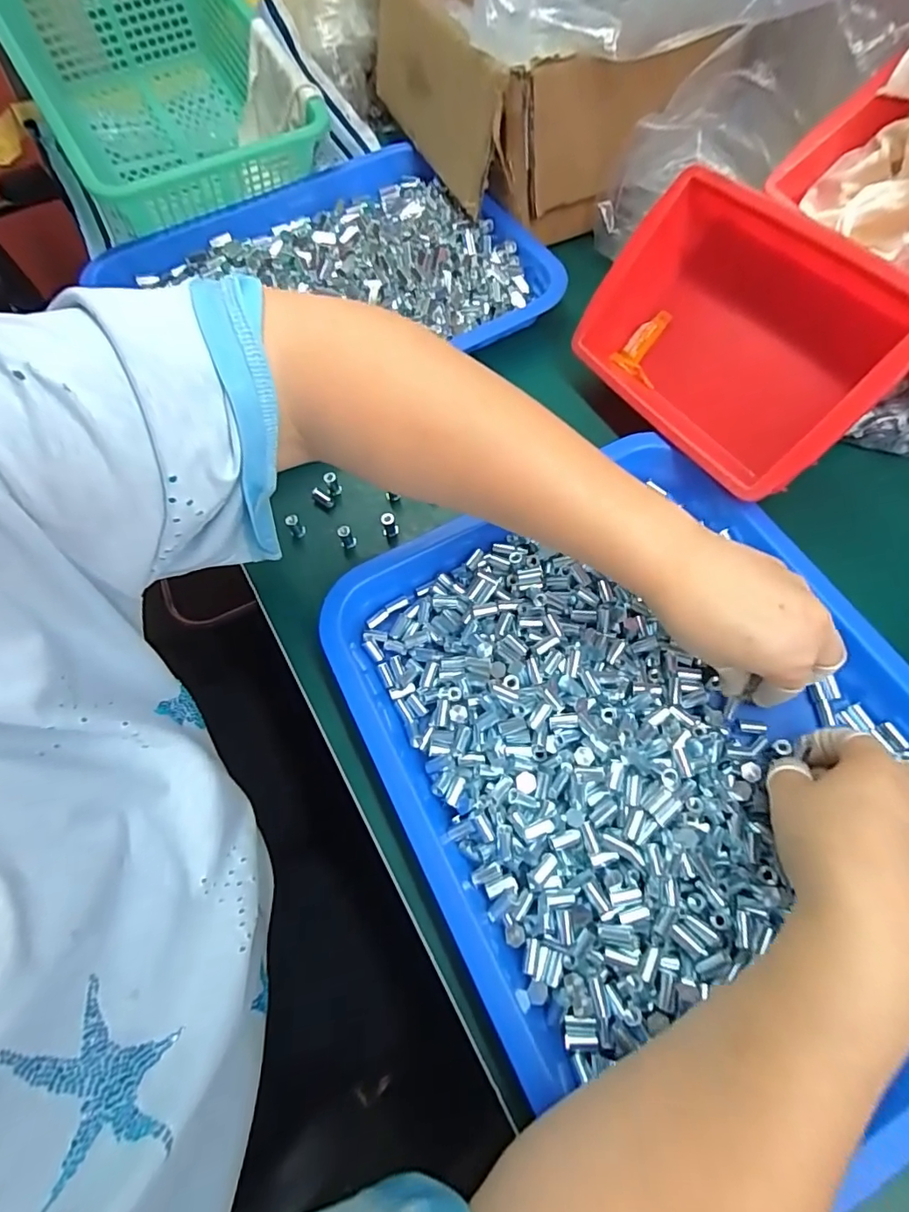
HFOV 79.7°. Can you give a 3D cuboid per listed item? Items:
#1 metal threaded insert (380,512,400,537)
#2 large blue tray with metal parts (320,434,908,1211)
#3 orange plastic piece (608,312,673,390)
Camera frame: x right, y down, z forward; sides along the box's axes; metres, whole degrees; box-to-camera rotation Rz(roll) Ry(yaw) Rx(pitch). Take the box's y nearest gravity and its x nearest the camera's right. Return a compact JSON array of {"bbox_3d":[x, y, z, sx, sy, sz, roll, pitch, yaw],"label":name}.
[{"bbox_3d":[-0.049,-0.061,0.411,0.011,0.022,0.009,2,68,3],"label":"metal threaded insert"},{"bbox_3d":[0.113,0.088,0.319,0.297,0.037,0.379,-27,69,-8],"label":"large blue tray with metal parts"},{"bbox_3d":[0.149,-0.209,0.441,0.036,0.038,0.040,13,67,9],"label":"orange plastic piece"}]

